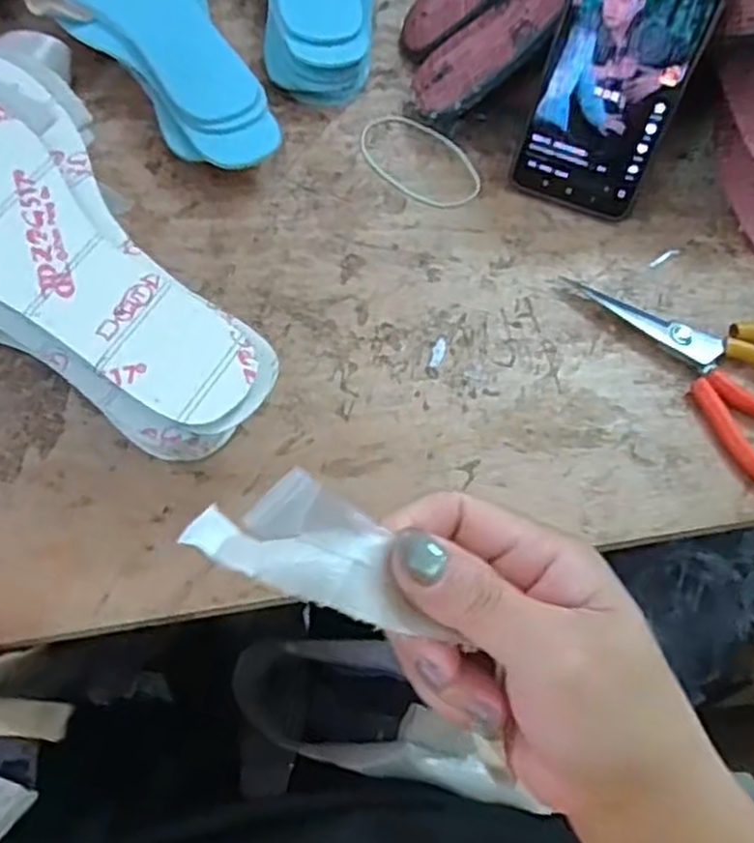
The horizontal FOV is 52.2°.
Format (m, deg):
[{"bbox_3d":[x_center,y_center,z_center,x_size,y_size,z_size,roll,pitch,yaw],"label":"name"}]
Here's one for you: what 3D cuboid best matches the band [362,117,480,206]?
[{"bbox_3d":[0.026,-0.167,0.491,0.054,0.004,0.090,-38,72,-19],"label":"band"}]

